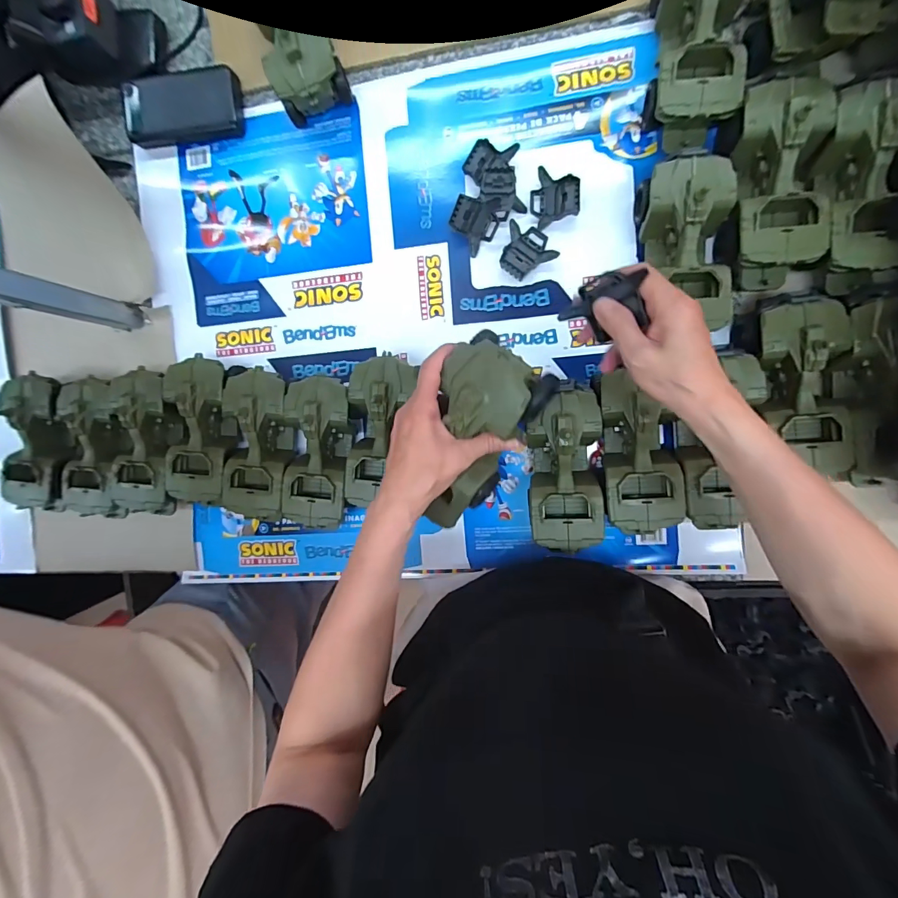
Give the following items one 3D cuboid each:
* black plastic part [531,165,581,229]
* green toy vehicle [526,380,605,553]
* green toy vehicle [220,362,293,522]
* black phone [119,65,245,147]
[{"bbox_3d":[0.124,-0.293,0.491,0.055,0.013,0.059,-1,94,9],"label":"black plastic part"},{"bbox_3d":[0.129,0.017,0.486,0.084,0.077,0.183,-3,94,9],"label":"green toy vehicle"},{"bbox_3d":[-0.235,-0.006,0.537,0.076,0.082,0.179,4,95,8],"label":"green toy vehicle"},{"bbox_3d":[-0.342,-0.440,0.542,0.150,0.016,0.070,-4,111,2],"label":"black phone"}]

